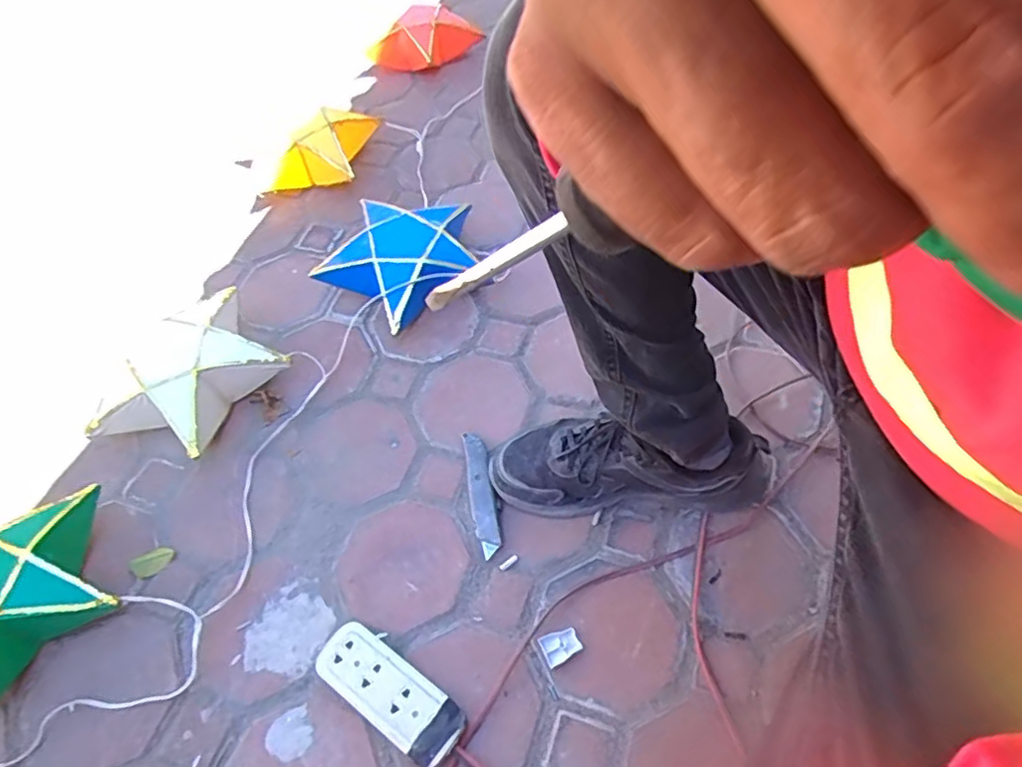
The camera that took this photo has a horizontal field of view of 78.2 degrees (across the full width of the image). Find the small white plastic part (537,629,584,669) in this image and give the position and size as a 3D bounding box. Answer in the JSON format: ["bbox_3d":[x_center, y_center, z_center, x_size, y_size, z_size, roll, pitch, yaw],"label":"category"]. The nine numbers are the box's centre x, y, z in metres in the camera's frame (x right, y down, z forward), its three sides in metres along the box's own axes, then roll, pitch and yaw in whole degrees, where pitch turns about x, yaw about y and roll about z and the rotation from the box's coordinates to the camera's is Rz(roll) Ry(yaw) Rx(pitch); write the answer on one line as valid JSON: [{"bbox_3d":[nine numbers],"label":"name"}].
[{"bbox_3d":[0.050,0.263,0.632,0.039,0.004,0.029,-27,57,-13],"label":"small white plastic part"}]

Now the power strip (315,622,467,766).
[{"bbox_3d":[-0.117,0.296,0.605,0.157,0.028,0.059,29,62,22],"label":"power strip"}]

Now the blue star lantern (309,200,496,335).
[{"bbox_3d":[-0.134,-0.181,0.905,0.218,0.084,0.232,29,62,22],"label":"blue star lantern"}]

